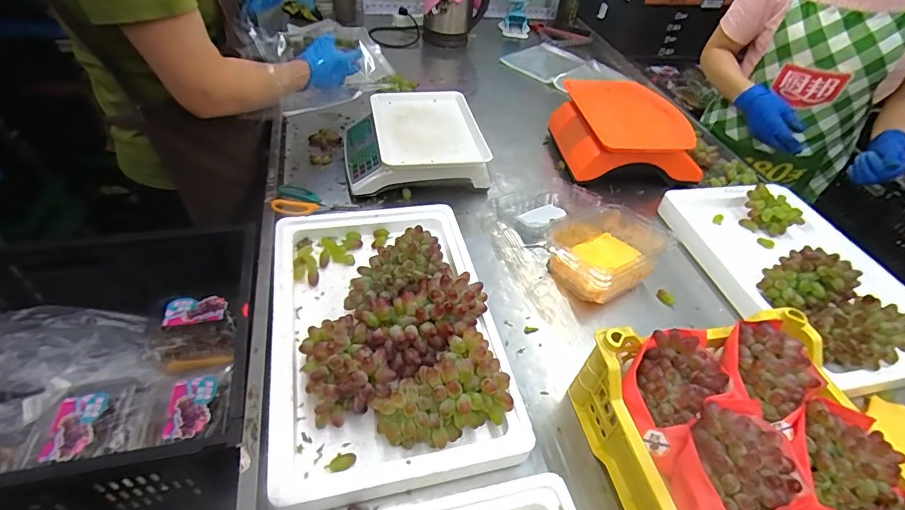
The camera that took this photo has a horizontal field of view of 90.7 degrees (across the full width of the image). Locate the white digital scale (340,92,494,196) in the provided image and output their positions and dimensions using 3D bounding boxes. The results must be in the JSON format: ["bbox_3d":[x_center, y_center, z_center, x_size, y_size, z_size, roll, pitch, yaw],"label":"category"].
[{"bbox_3d":[-0.088,-0.240,0.957,0.277,0.099,0.284,-5,46,-12],"label":"white digital scale"}]

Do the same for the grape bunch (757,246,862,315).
[{"bbox_3d":[0.580,0.042,0.727,0.109,0.067,0.106,-22,52,-26],"label":"grape bunch"}]

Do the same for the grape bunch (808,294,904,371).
[{"bbox_3d":[0.625,0.112,0.673,0.162,0.057,0.099,-8,47,-15],"label":"grape bunch"}]

